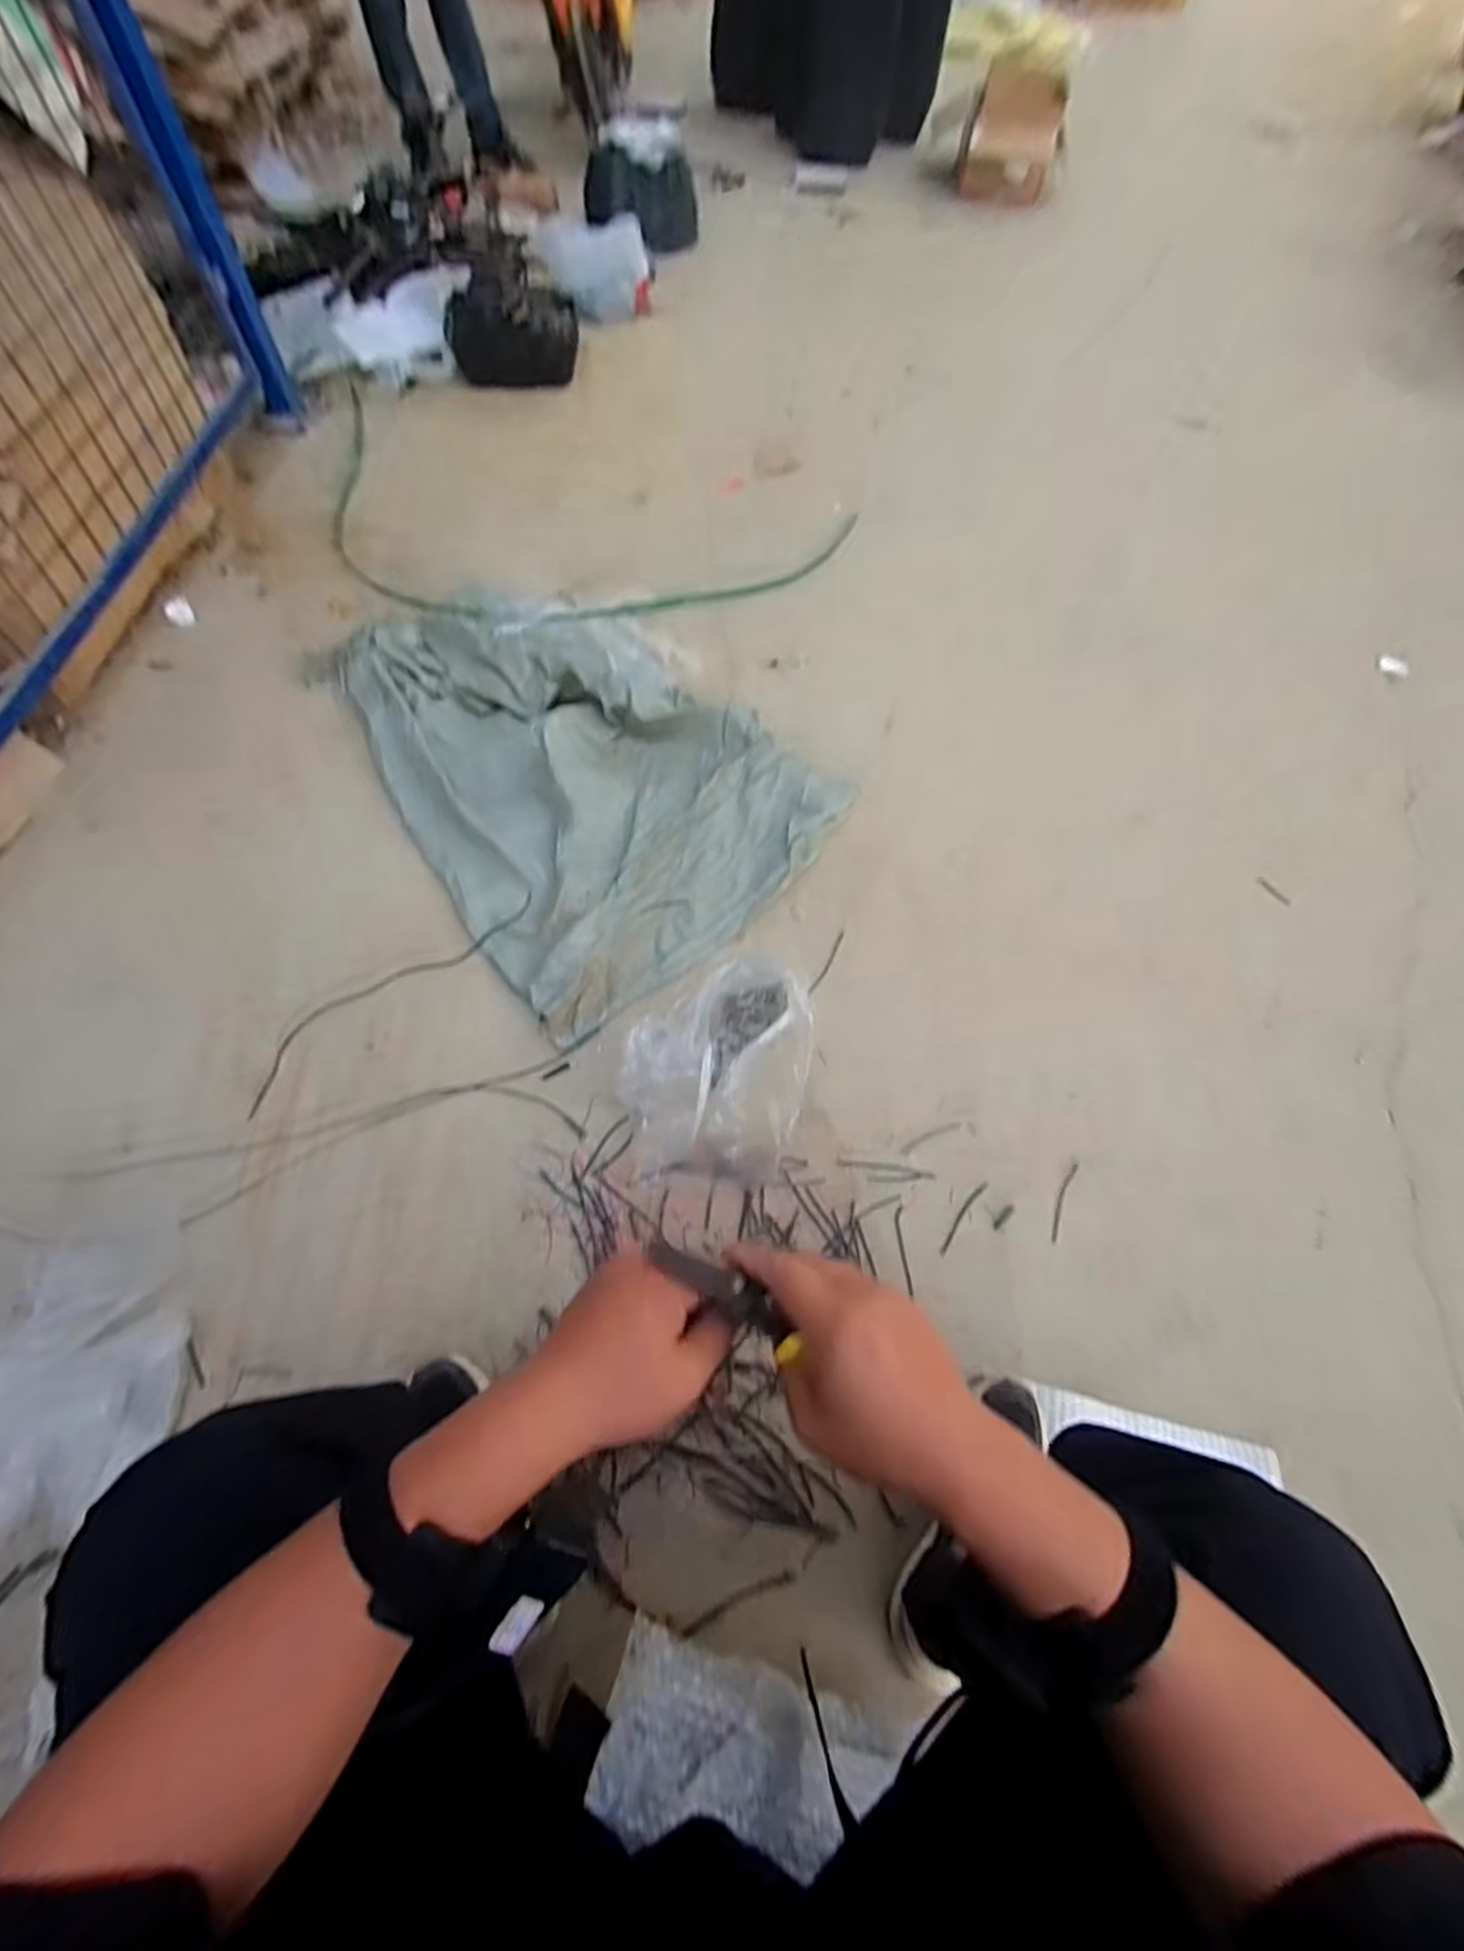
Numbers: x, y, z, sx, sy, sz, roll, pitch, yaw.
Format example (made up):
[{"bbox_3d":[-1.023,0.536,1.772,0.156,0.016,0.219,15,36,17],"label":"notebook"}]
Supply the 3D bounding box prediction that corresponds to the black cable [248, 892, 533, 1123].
[{"bbox_3d":[-0.468,0.010,0.979,0.076,0.019,0.450,39,66,15],"label":"black cable"}]

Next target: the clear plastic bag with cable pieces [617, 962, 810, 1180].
[{"bbox_3d":[-0.021,0.100,0.876,0.220,0.148,0.268,6,62,-1],"label":"clear plastic bag with cable pieces"}]

